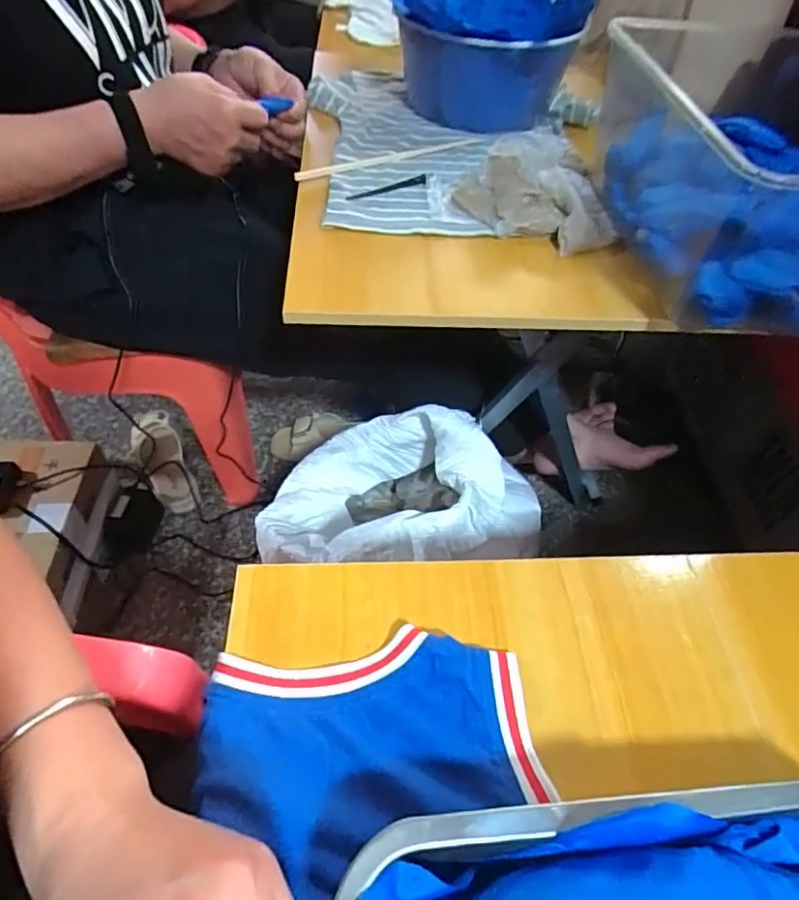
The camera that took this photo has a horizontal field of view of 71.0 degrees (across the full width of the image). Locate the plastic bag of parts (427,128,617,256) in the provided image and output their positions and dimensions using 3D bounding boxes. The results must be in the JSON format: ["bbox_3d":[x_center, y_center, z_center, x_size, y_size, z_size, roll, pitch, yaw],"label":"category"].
[{"bbox_3d":[0.123,-0.258,0.564,0.184,0.060,0.132,0,51,-4],"label":"plastic bag of parts"}]

